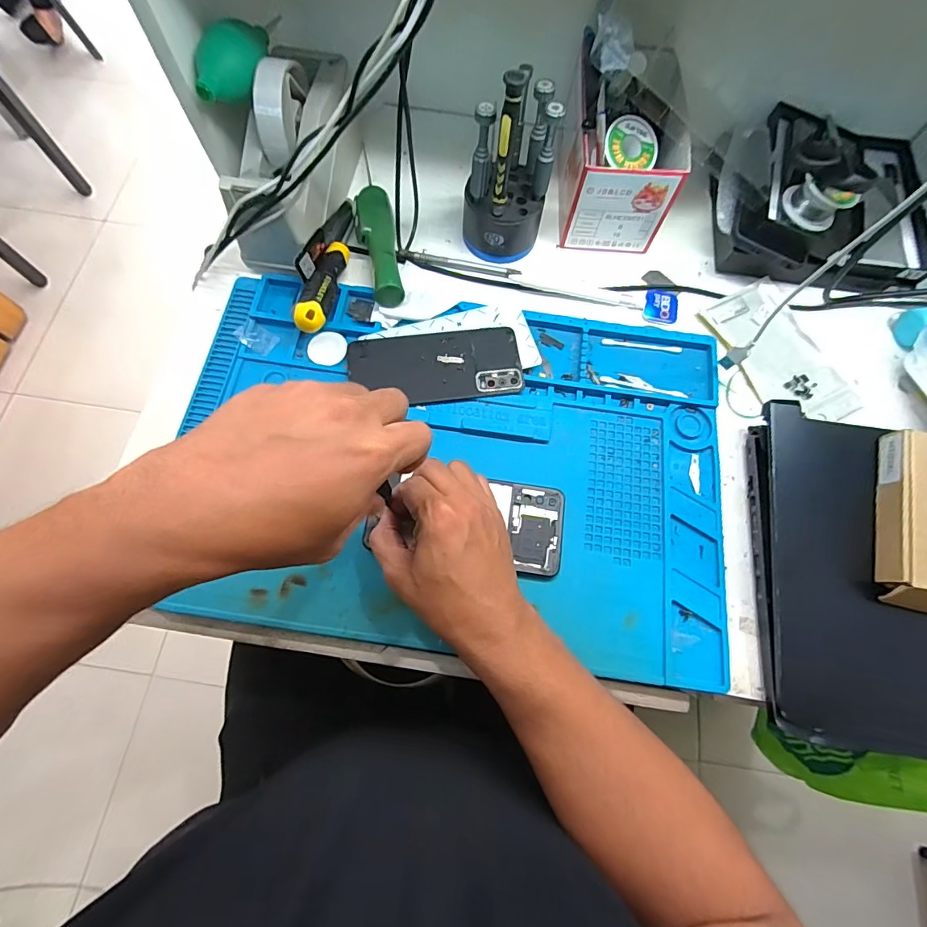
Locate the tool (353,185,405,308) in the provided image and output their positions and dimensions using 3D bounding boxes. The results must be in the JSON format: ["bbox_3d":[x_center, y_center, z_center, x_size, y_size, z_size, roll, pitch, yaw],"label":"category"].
[{"bbox_3d":[-0.085,-0.220,0.452,0.037,0.030,0.140,-10,72,-5],"label":"tool"}]

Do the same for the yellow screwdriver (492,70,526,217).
[{"bbox_3d":[0.035,-0.257,0.373,0.014,0.118,0.013,7,72,1],"label":"yellow screwdriver"}]

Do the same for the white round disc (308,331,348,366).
[{"bbox_3d":[-0.131,-0.111,0.435,0.036,0.010,0.032,-20,73,-8],"label":"white round disc"}]

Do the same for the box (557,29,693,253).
[{"bbox_3d":[0.159,-0.319,0.464,0.101,0.095,0.166,5,72,0],"label":"box"}]

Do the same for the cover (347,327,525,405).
[{"bbox_3d":[-0.026,-0.091,0.420,0.156,0.006,0.072,-6,72,-5],"label":"cover"}]

